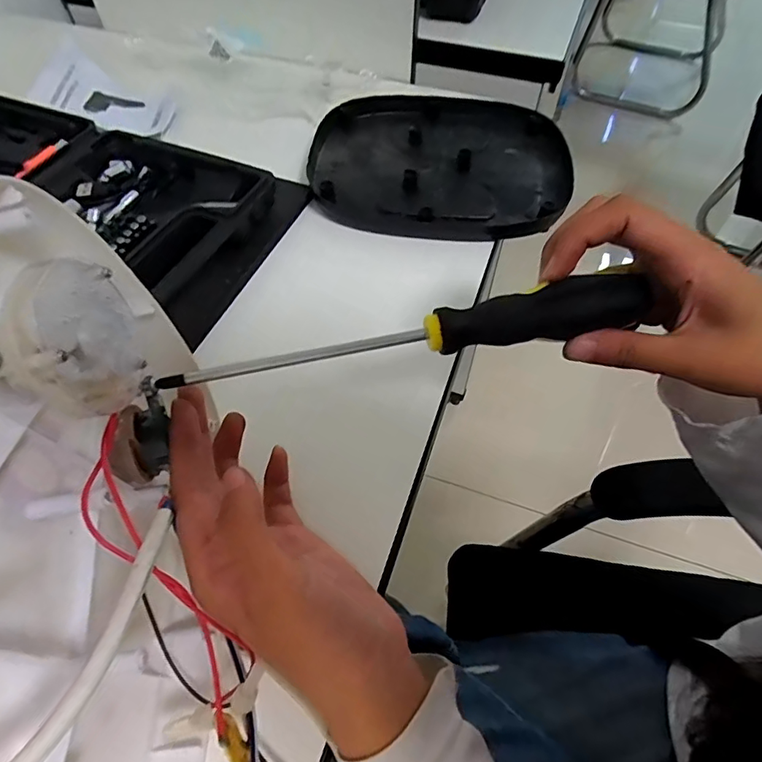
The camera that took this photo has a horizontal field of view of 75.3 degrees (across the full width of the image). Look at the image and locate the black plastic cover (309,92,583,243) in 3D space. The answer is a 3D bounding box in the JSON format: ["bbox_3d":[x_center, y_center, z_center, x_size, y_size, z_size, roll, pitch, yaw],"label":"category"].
[{"bbox_3d":[0.053,-0.200,0.445,0.222,0.023,0.193,6,56,3],"label":"black plastic cover"}]

